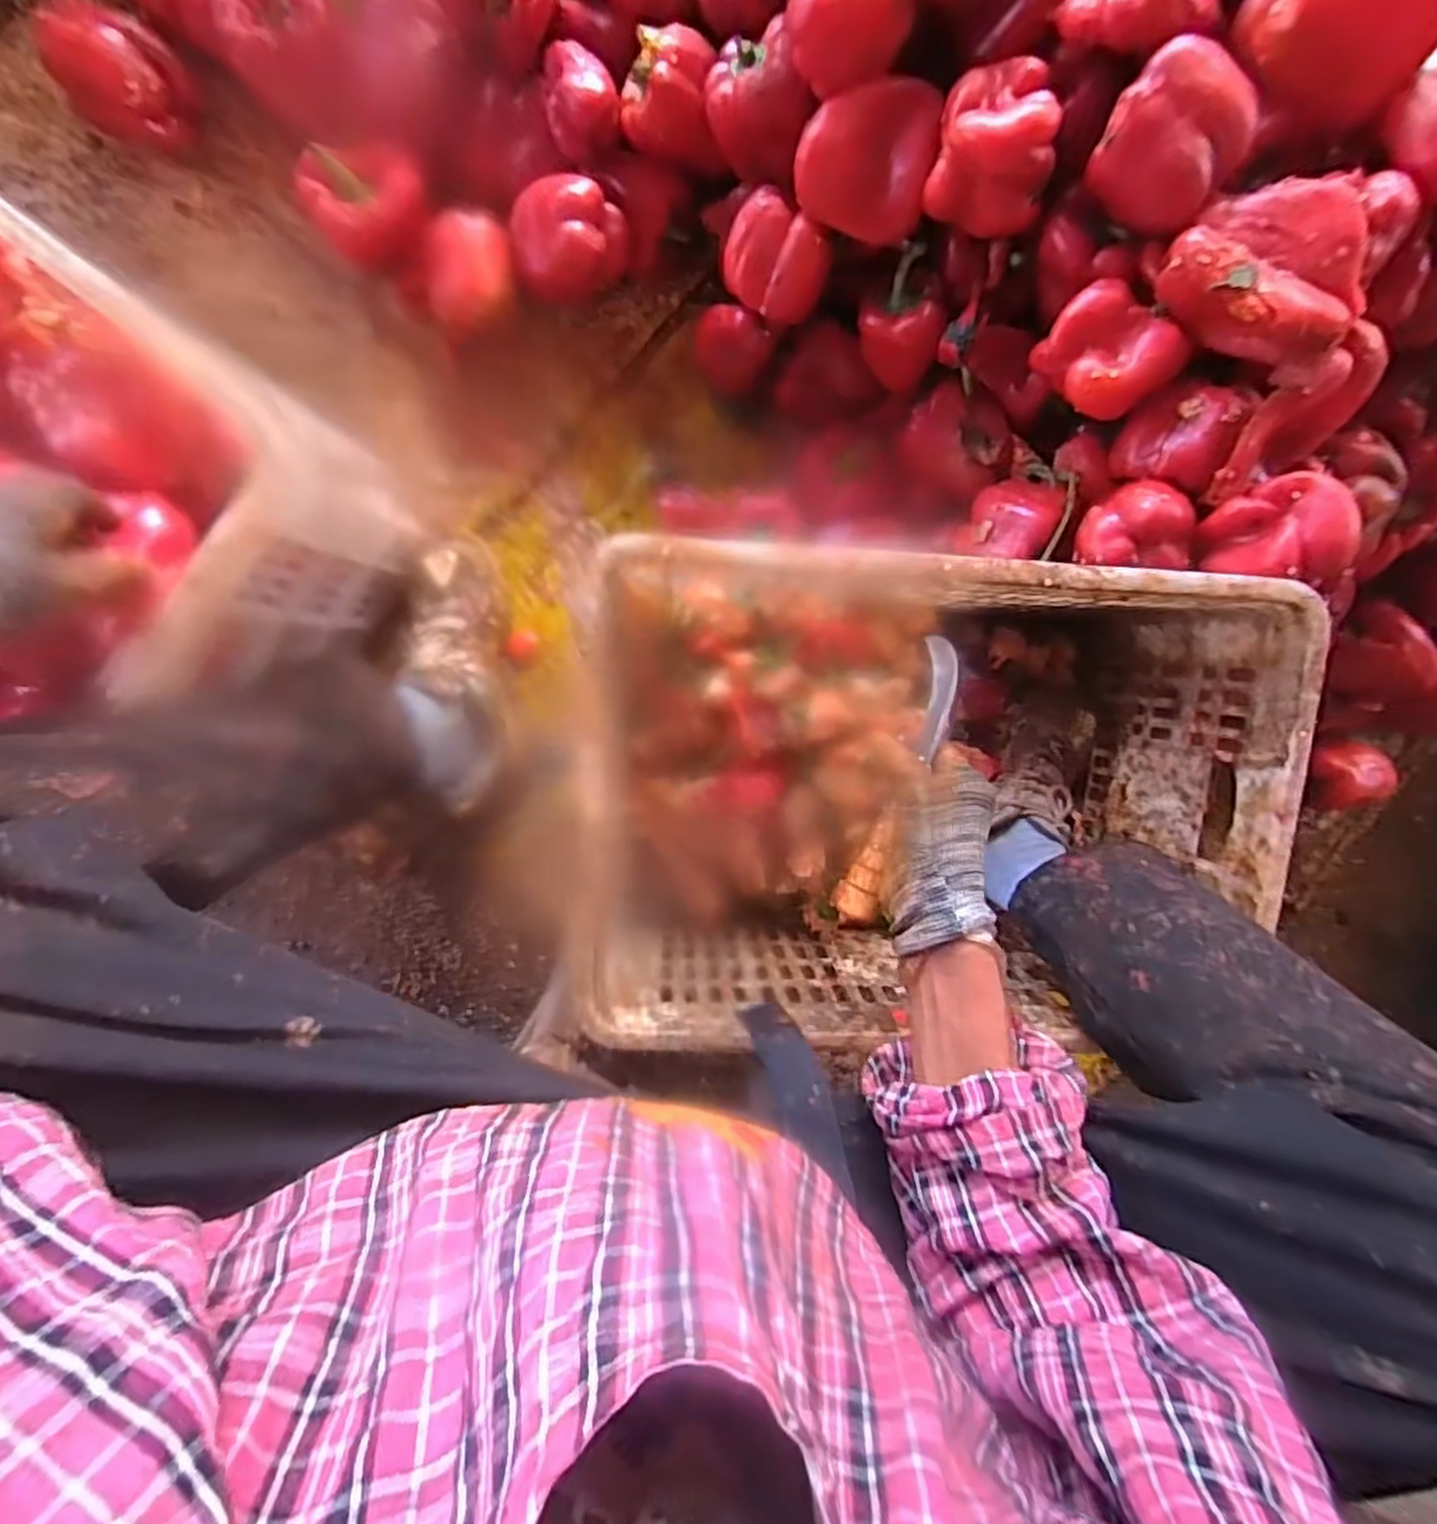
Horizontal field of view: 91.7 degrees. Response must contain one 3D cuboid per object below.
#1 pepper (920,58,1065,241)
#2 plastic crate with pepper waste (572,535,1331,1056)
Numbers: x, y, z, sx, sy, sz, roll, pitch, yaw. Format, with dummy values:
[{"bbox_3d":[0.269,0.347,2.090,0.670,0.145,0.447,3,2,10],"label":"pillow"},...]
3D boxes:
[{"bbox_3d":[0.185,-0.404,0.452,0.078,0.060,0.084,8,98,-4],"label":"pepper"},{"bbox_3d":[0.145,0.022,0.557,0.473,0.222,0.342,3,99,-4],"label":"plastic crate with pepper waste"}]

